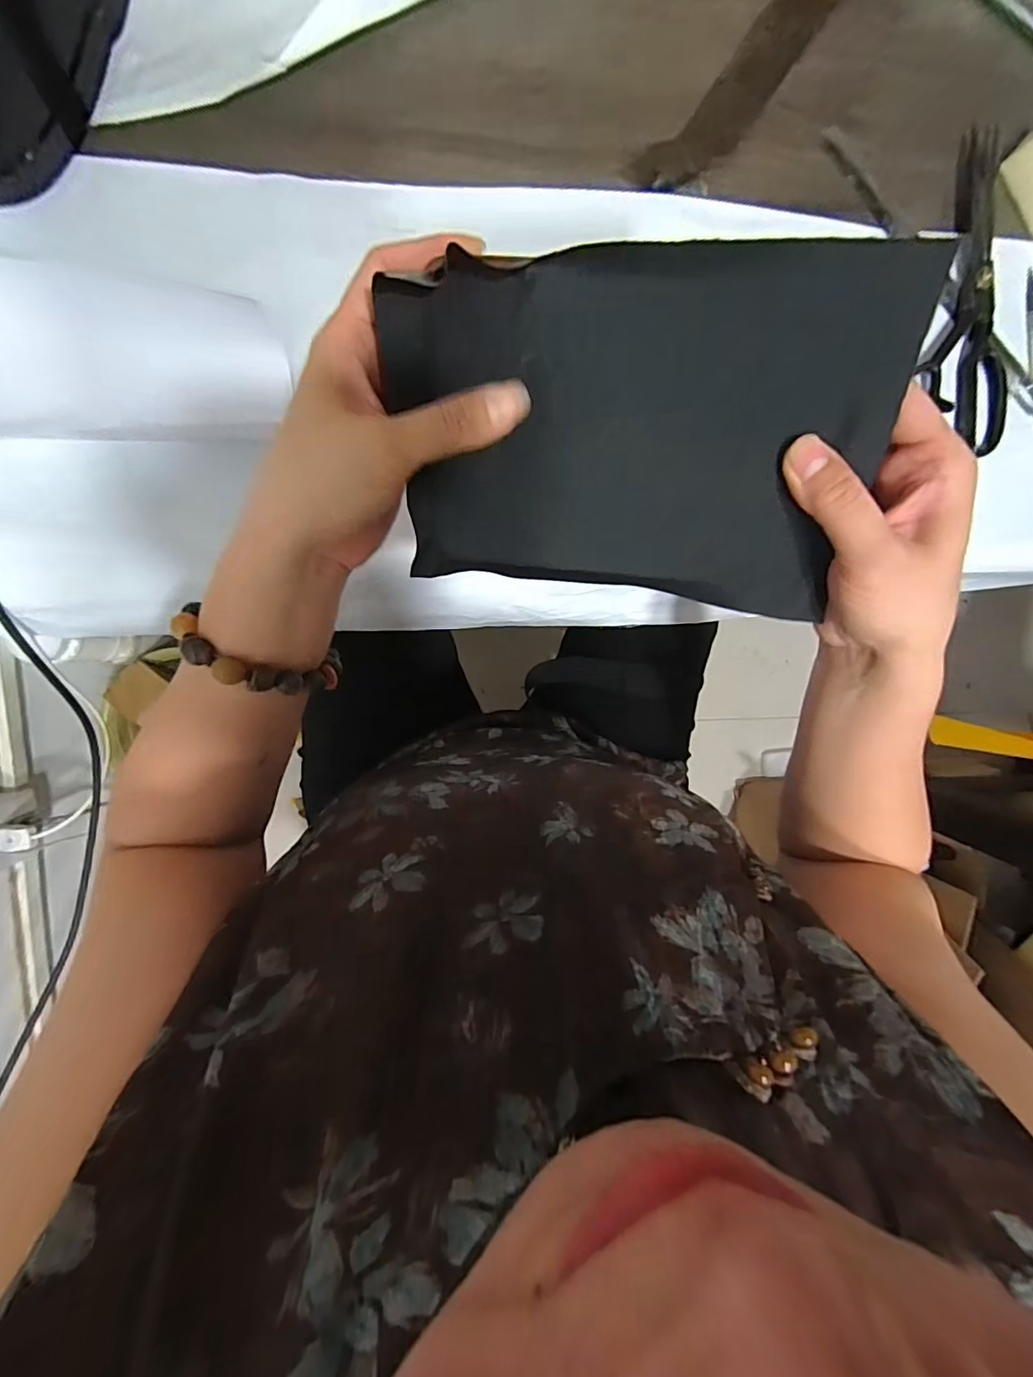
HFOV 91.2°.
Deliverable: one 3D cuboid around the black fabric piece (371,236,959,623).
[{"bbox_3d":[0.051,-0.110,0.228,0.204,0.019,0.137,5,122,6],"label":"black fabric piece"}]

